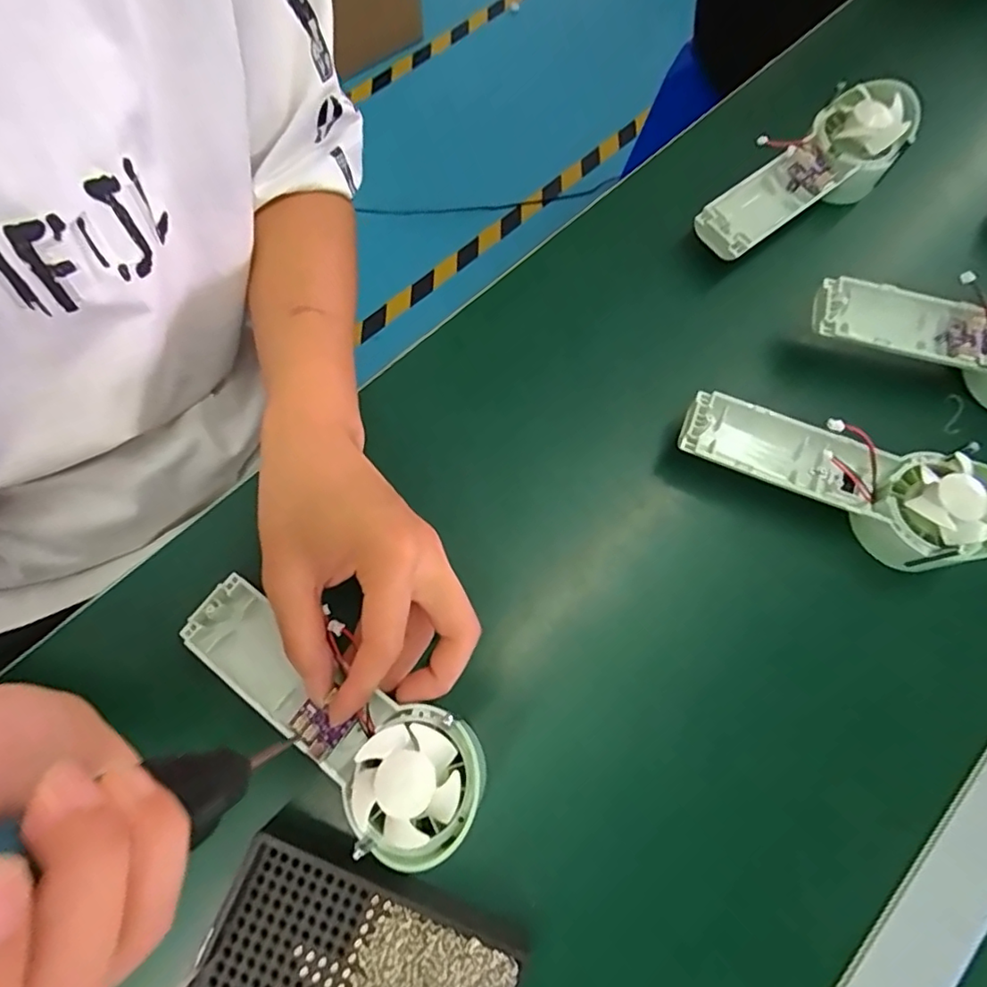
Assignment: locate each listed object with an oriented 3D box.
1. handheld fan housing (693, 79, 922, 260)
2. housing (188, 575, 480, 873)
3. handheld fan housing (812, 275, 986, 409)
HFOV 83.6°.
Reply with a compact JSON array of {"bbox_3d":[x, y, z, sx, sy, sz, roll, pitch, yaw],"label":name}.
[{"bbox_3d":[0.216,-0.221,0.388,0.187,0.039,0.068,-35,76,1],"label":"handheld fan housing"},{"bbox_3d":[-0.083,0.105,0.271,0.171,0.025,0.061,29,72,23],"label":"housing"},{"bbox_3d":[0.288,-0.101,0.343,0.173,0.047,0.063,19,72,4],"label":"handheld fan housing"}]

